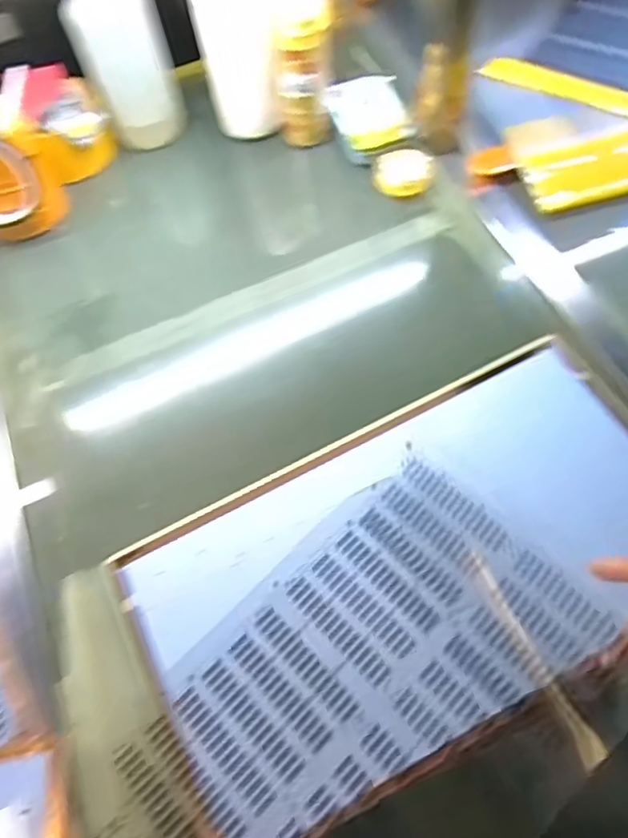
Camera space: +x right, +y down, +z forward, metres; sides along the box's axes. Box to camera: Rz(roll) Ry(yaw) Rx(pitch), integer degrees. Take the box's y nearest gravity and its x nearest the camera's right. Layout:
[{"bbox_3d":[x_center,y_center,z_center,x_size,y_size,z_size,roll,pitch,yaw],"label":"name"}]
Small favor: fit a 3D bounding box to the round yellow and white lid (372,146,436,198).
[{"bbox_3d":[0.091,-0.250,0.620,0.053,0.028,0.051,-2,63,3],"label":"round yellow and white lid"}]

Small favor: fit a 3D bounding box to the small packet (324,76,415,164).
[{"bbox_3d":[0.058,-0.322,0.644,0.074,0.022,0.107,-17,61,-4],"label":"small packet"}]

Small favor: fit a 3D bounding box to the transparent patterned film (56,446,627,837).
[{"bbox_3d":[0.022,0.191,0.372,0.326,0.043,0.219,-42,67,-16],"label":"transparent patterned film"}]

